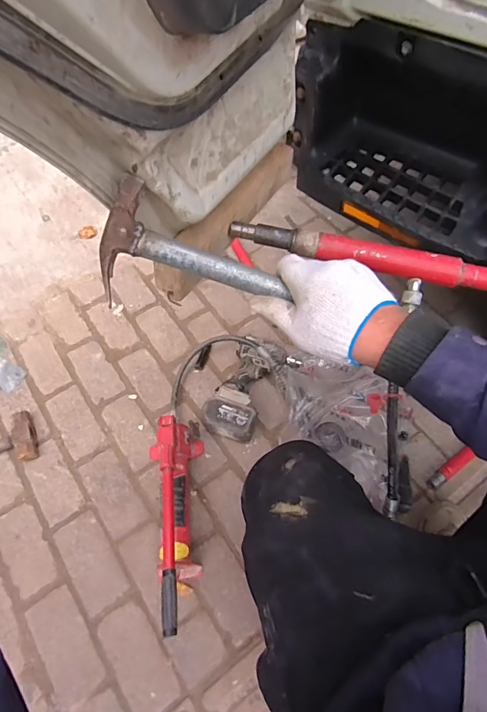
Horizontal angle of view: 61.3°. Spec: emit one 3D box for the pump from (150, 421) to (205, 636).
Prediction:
[{"bbox_3d":[-0.118,0.309,0.806,0.106,0.140,0.369,-11,60,-5],"label":"pump"}]

